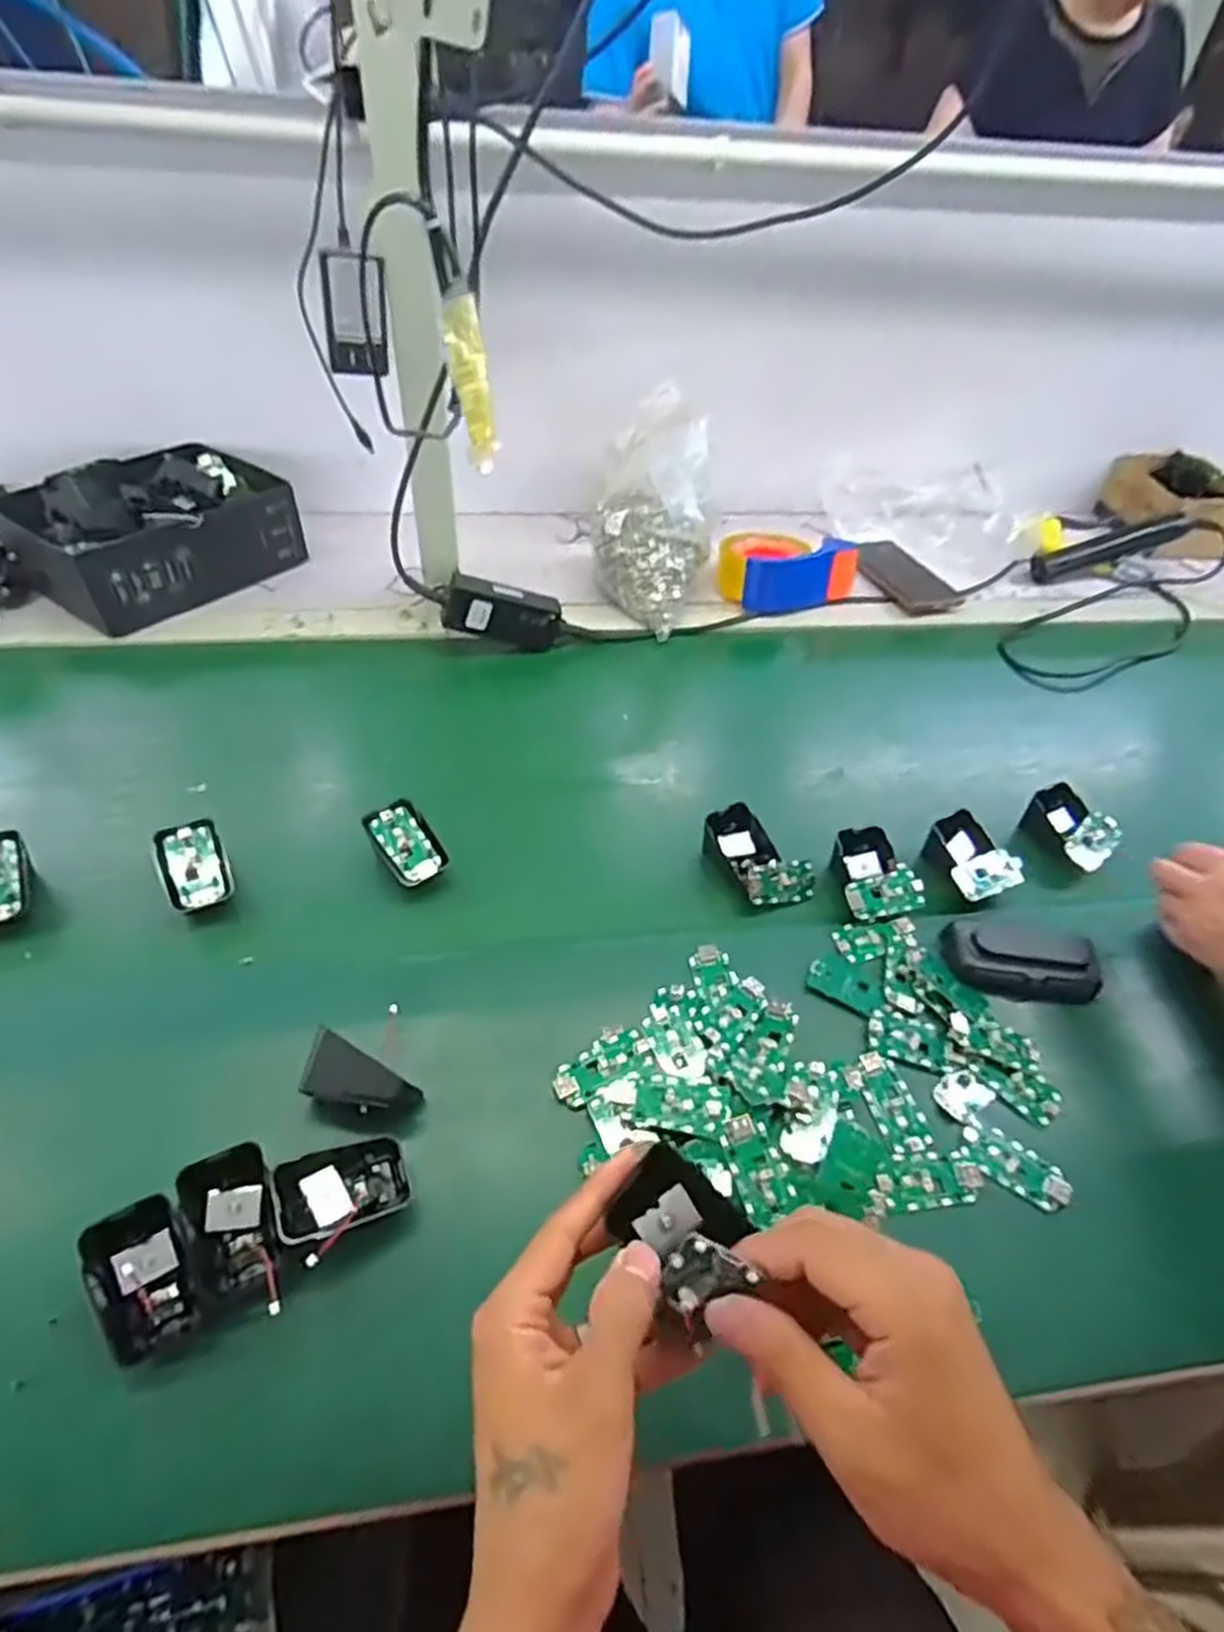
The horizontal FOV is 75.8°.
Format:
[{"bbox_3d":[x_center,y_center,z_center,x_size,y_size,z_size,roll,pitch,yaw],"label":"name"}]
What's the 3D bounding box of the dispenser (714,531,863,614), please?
[{"bbox_3d":[0.198,-0.293,0.917,0.151,0.061,0.102,-9,48,-13],"label":"dispenser"}]

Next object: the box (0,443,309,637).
[{"bbox_3d":[-0.482,-0.307,0.848,0.180,0.097,0.247,28,51,21],"label":"box"}]

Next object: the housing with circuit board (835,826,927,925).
[{"bbox_3d":[0.204,0.044,0.616,0.056,0.030,0.072,-8,48,-12],"label":"housing with circuit board"}]

